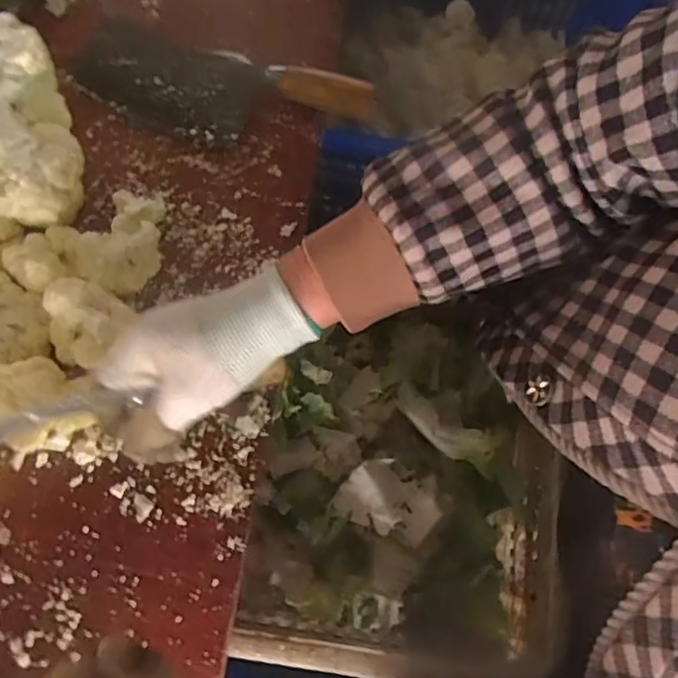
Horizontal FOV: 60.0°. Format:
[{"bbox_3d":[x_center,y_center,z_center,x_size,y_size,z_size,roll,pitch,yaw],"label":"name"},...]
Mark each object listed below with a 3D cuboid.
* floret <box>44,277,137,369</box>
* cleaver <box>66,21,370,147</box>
[{"bbox_3d":[-0.182,-0.012,0.417,0.049,0.043,0.056,28,76,9],"label":"floret"},{"bbox_3d":[-0.105,-0.220,0.517,0.259,0.030,0.093,16,74,6],"label":"cleaver"}]

